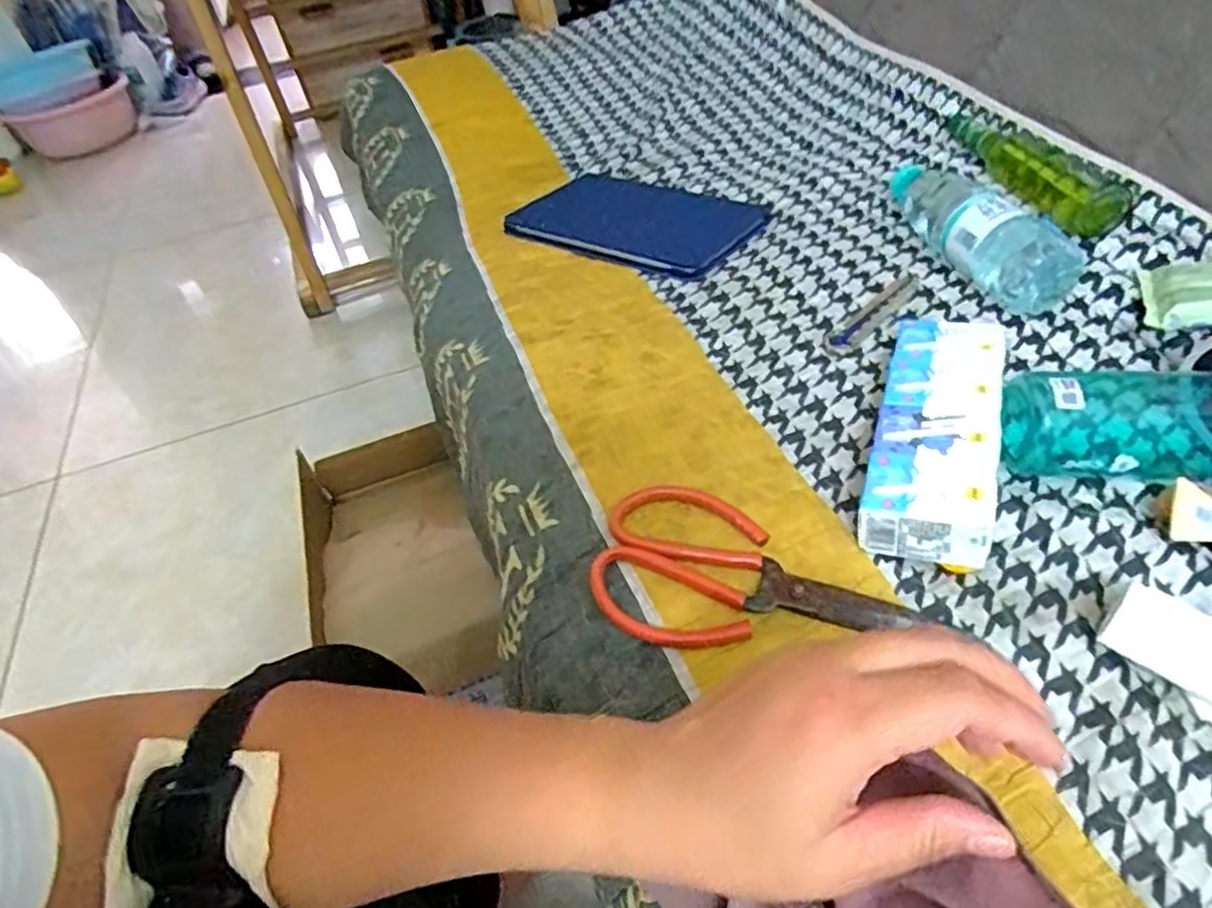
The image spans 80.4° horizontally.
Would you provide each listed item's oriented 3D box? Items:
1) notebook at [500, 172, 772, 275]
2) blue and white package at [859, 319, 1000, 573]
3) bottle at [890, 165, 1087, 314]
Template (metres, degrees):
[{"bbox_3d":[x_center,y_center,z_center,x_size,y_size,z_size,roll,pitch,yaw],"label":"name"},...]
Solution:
[{"bbox_3d":[0.033,-0.257,0.777,0.254,0.012,0.177,25,55,28],"label":"notebook"},{"bbox_3d":[0.224,-0.021,0.487,0.074,0.043,0.209,13,50,20],"label":"blue and white package"},{"bbox_3d":[0.321,-0.212,0.646,0.072,0.062,0.233,-17,47,-7],"label":"bottle"}]

